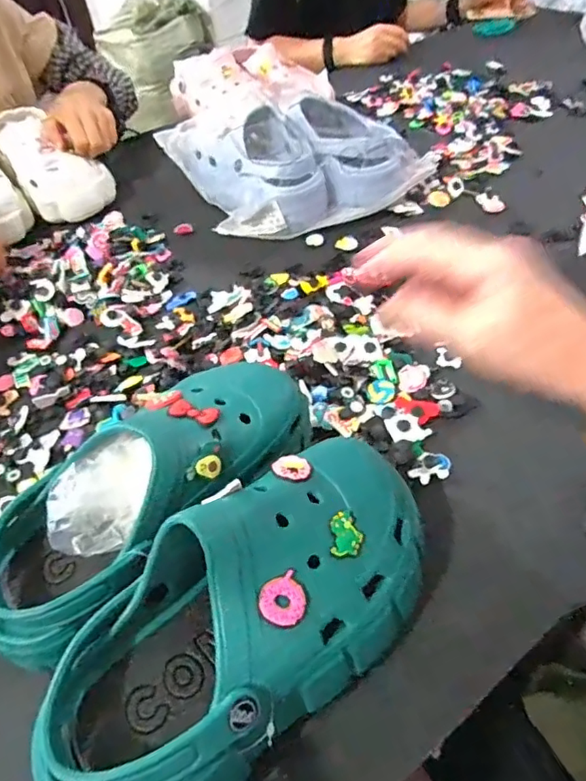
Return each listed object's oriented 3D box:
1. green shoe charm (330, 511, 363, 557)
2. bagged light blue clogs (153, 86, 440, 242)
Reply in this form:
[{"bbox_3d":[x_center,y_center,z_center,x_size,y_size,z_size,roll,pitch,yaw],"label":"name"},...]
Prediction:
[{"bbox_3d":[0.032,0.086,0.327,0.019,0.004,0.026,3,67,-10],"label":"green shoe charm"},{"bbox_3d":[-0.013,-0.336,0.754,0.265,0.103,0.281,-20,48,-11],"label":"bagged light blue clogs"}]

